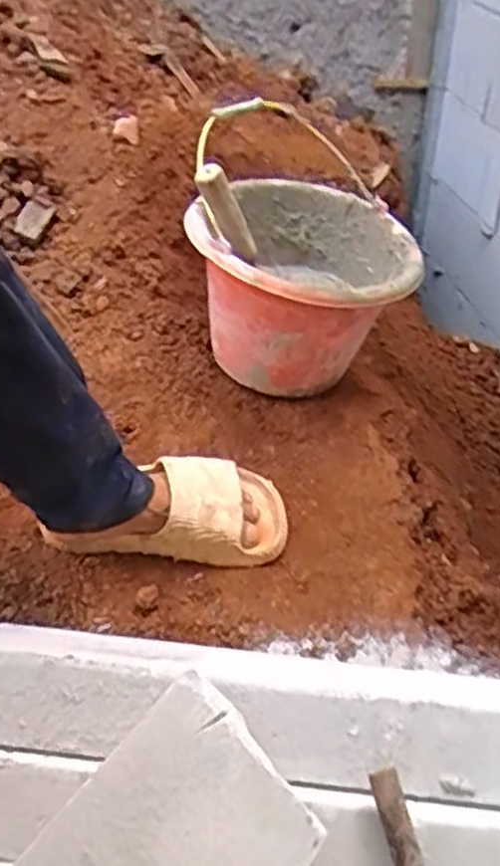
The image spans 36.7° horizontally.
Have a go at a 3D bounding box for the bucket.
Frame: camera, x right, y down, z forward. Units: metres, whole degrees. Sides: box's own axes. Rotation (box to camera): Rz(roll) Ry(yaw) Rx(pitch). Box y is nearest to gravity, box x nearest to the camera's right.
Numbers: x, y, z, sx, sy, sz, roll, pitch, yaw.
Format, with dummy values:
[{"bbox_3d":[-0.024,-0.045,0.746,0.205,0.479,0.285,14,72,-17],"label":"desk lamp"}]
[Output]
[{"bbox_3d":[0.075,-0.210,0.955,0.264,0.265,0.272,6,39,9],"label":"bucket"}]

